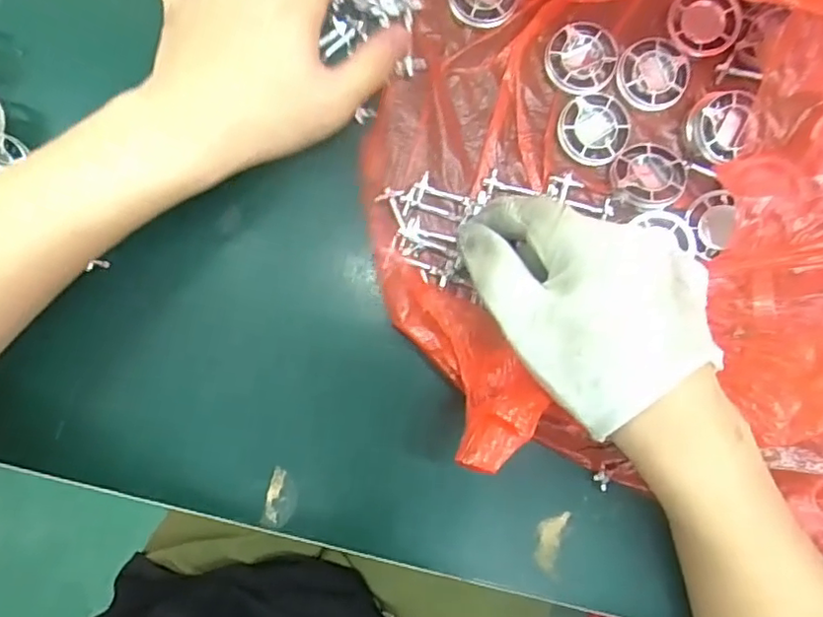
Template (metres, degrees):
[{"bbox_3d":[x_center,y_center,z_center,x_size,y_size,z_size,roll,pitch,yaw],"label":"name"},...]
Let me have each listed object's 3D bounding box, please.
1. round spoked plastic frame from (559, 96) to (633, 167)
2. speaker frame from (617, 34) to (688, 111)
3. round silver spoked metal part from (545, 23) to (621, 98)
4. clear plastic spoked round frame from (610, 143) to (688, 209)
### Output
[{"bbox_3d":[0.100,-0.097,0.328,0.037,0.004,0.037,0,87,-2],"label":"round spoked plastic frame"},{"bbox_3d":[0.133,-0.129,0.332,0.040,0.007,0.037,-17,87,-3],"label":"speaker frame"},{"bbox_3d":[0.093,-0.137,0.331,0.038,0.007,0.038,0,87,-2],"label":"round silver spoked metal part"},{"bbox_3d":[0.127,-0.072,0.320,0.036,0.012,0.035,0,87,-2],"label":"clear plastic spoked round frame"}]

